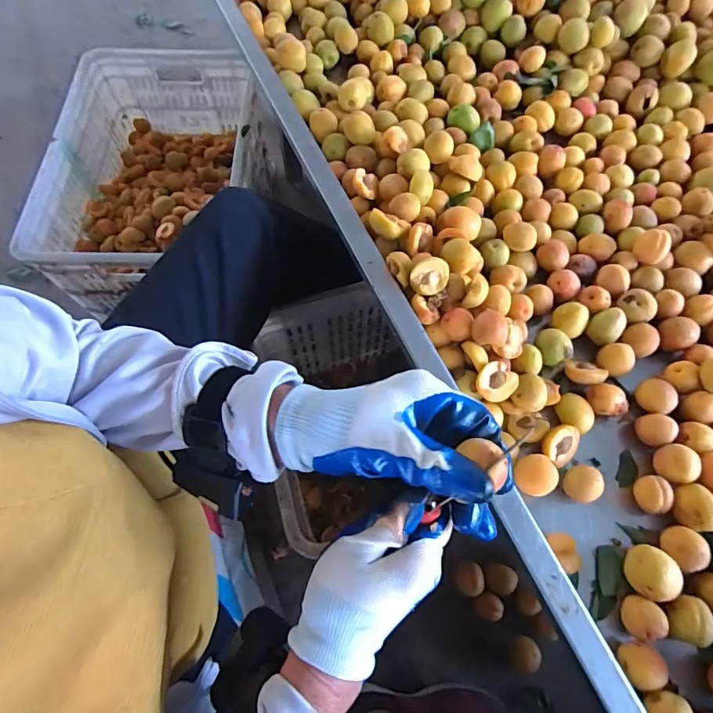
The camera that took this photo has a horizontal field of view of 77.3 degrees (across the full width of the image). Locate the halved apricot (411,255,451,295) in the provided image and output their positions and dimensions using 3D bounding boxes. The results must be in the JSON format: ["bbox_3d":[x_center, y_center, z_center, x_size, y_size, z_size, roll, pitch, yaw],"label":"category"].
[{"bbox_3d":[0.078,-0.087,0.482,0.043,0.018,0.038,-17,106,-3],"label":"halved apricot"}]

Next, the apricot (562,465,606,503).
[{"bbox_3d":[0.220,0.127,0.440,0.033,0.029,0.034,-7,66,-3],"label":"apricot"}]

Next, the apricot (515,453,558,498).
[{"bbox_3d":[0.173,0.119,0.441,0.041,0.034,0.038,0,66,0],"label":"apricot"}]

